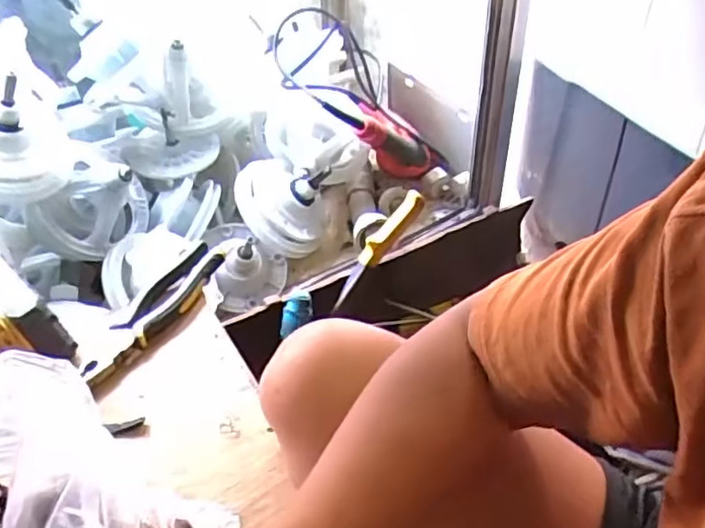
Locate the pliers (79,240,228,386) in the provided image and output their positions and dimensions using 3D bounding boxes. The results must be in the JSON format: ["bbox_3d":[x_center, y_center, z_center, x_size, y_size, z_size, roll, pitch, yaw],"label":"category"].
[{"bbox_3d":[-0.195,0.042,0.614,0.058,0.028,0.176,14,48,16],"label":"pliers"}]

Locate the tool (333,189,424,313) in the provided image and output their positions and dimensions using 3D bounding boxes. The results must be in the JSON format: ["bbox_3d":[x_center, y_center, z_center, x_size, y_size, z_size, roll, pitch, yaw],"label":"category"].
[{"bbox_3d":[0.028,-0.016,0.750,0.031,0.168,0.018,24,18,-51],"label":"tool"}]

